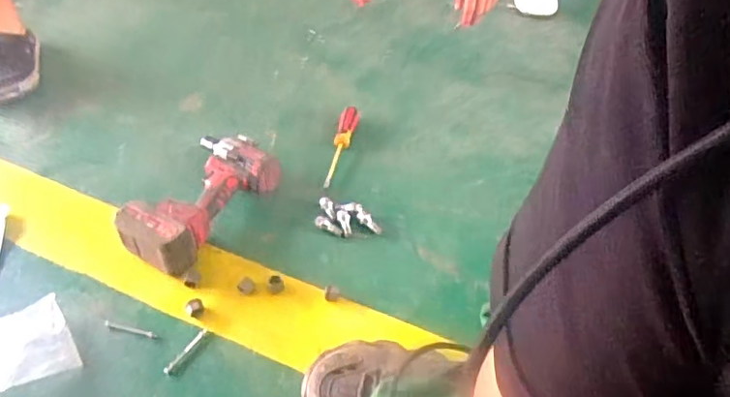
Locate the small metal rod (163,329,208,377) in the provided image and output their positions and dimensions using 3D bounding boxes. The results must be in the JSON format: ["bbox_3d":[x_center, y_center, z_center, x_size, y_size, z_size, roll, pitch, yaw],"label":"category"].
[{"bbox_3d":[-0.235,0.200,0.709,0.011,0.007,0.077,24,49,20],"label":"small metal rod"}]

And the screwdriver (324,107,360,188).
[{"bbox_3d":[-0.047,-0.103,0.992,0.033,0.031,0.193,12,46,9],"label":"screwdriver"}]

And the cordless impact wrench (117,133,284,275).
[{"bbox_3d":[-0.268,-0.004,0.860,0.153,0.068,0.263,22,48,19],"label":"cordless impact wrench"}]

